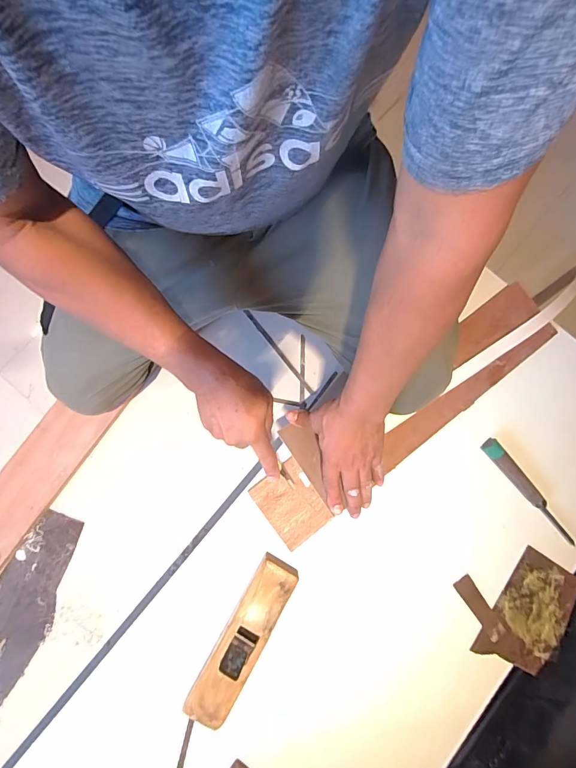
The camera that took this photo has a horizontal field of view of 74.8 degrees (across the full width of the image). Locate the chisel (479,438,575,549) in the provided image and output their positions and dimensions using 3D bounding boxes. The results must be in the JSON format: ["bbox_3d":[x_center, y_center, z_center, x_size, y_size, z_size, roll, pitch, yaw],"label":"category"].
[{"bbox_3d":[0.375,0.168,0.584,0.020,0.016,0.194,-36,86,-7],"label":"chisel"}]

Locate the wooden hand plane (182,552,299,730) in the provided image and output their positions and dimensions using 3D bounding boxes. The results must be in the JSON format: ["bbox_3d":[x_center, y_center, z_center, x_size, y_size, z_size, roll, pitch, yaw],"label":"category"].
[{"bbox_3d":[-0.063,0.357,0.527,0.059,0.033,0.230,29,82,1],"label":"wooden hand plane"}]

